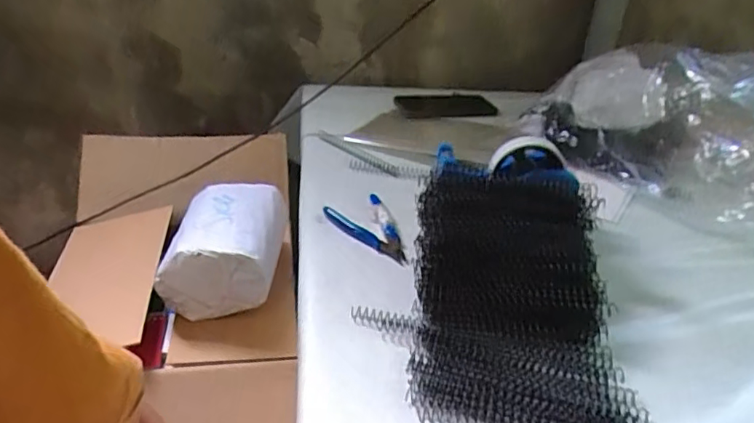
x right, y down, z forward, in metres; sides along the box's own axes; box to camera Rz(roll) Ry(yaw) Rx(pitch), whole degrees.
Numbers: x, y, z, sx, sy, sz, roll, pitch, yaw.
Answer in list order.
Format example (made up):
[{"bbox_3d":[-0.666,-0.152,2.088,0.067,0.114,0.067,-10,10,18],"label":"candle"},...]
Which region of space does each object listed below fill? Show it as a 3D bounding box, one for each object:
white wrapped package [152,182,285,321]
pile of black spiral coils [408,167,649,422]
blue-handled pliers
[{"bbox_3d":[-0.181,0.039,0.668,0.122,0.078,0.190,1,29,-4],"label":"white wrapped package"},{"bbox_3d":[0.117,0.071,0.445,0.170,0.092,0.245,5,29,2],"label":"pile of black spiral coils"},{"bbox_3d":[-0.008,0.021,0.597,0.066,0.018,0.114,-9,32,-21],"label":"blue-handled pliers"}]

